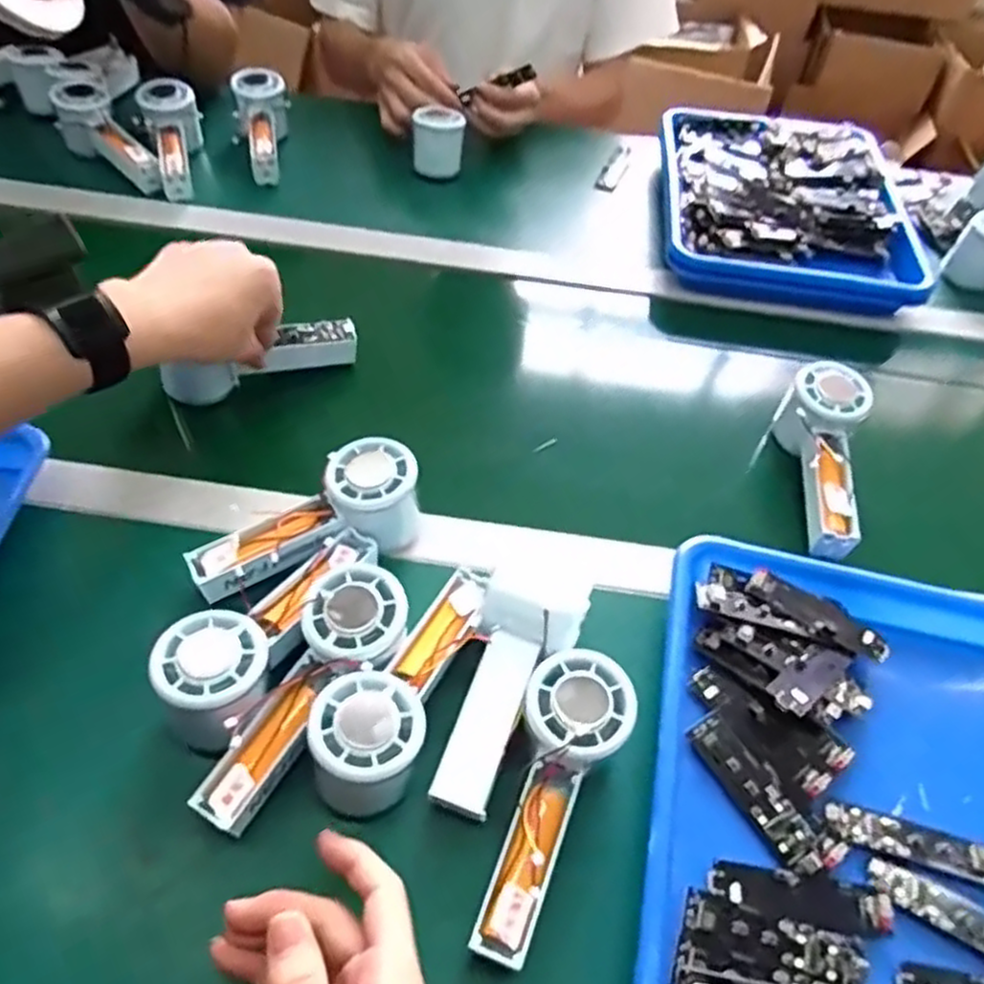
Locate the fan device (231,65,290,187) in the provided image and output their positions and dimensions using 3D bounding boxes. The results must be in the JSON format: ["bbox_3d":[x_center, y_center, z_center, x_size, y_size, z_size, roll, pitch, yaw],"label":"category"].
[{"bbox_3d":[-0.252,-0.398,0.809,0.057,0.044,0.143,-5,77,-9],"label":"fan device"}]

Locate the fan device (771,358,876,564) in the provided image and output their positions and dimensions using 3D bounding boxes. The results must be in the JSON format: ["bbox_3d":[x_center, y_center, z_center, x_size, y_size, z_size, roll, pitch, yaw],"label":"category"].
[{"bbox_3d":[0.253,-0.018,0.566,0.051,0.061,0.152,7,66,1],"label":"fan device"}]

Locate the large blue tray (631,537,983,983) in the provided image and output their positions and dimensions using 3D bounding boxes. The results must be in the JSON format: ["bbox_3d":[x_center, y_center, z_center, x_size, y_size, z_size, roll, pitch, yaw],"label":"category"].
[{"bbox_3d":[0.217,0.188,0.398,0.263,0.029,0.329,12,51,5],"label":"large blue tray"}]

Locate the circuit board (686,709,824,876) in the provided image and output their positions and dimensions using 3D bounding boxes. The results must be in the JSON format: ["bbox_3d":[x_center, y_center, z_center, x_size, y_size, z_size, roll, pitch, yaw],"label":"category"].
[{"bbox_3d":[0.147,0.167,0.414,0.024,0.005,0.089,-36,61,-2],"label":"circuit board"}]

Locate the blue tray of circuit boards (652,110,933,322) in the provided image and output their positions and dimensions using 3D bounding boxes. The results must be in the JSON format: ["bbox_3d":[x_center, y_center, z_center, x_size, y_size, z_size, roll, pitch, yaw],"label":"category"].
[{"bbox_3d":[0.314,-0.321,0.804,0.252,0.055,0.321,9,51,2],"label":"blue tray of circuit boards"}]

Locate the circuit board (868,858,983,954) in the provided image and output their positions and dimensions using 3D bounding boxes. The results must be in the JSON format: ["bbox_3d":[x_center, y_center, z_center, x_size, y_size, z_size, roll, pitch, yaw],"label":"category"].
[{"bbox_3d":[0.241,0.218,0.382,0.087,0.007,0.022,26,53,16],"label":"circuit board"}]

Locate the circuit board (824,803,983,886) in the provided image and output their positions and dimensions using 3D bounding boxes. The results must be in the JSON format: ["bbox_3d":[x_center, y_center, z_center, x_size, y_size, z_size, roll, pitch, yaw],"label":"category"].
[{"bbox_3d":[0.230,0.191,0.405,0.090,0.004,0.024,13,51,6],"label":"circuit board"}]

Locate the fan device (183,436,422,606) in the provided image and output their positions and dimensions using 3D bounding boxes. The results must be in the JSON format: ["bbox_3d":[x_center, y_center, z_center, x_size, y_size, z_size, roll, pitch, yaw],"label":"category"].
[{"bbox_3d":[-0.119,0.018,0.478,0.149,0.055,0.066,-21,55,-20],"label":"fan device"}]

